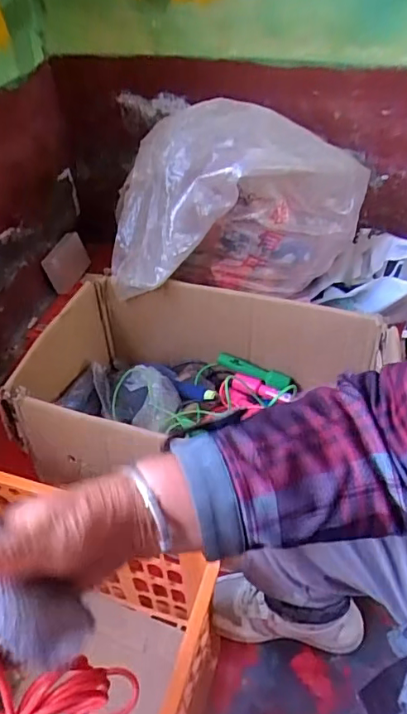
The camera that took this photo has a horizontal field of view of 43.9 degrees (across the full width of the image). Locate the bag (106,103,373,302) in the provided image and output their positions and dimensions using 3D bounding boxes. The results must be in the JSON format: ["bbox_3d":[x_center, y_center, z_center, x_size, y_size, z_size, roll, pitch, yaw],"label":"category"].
[{"bbox_3d":[0.038,-0.273,0.971,0.461,0.300,0.245,-17,47,-15],"label":"bag"}]

